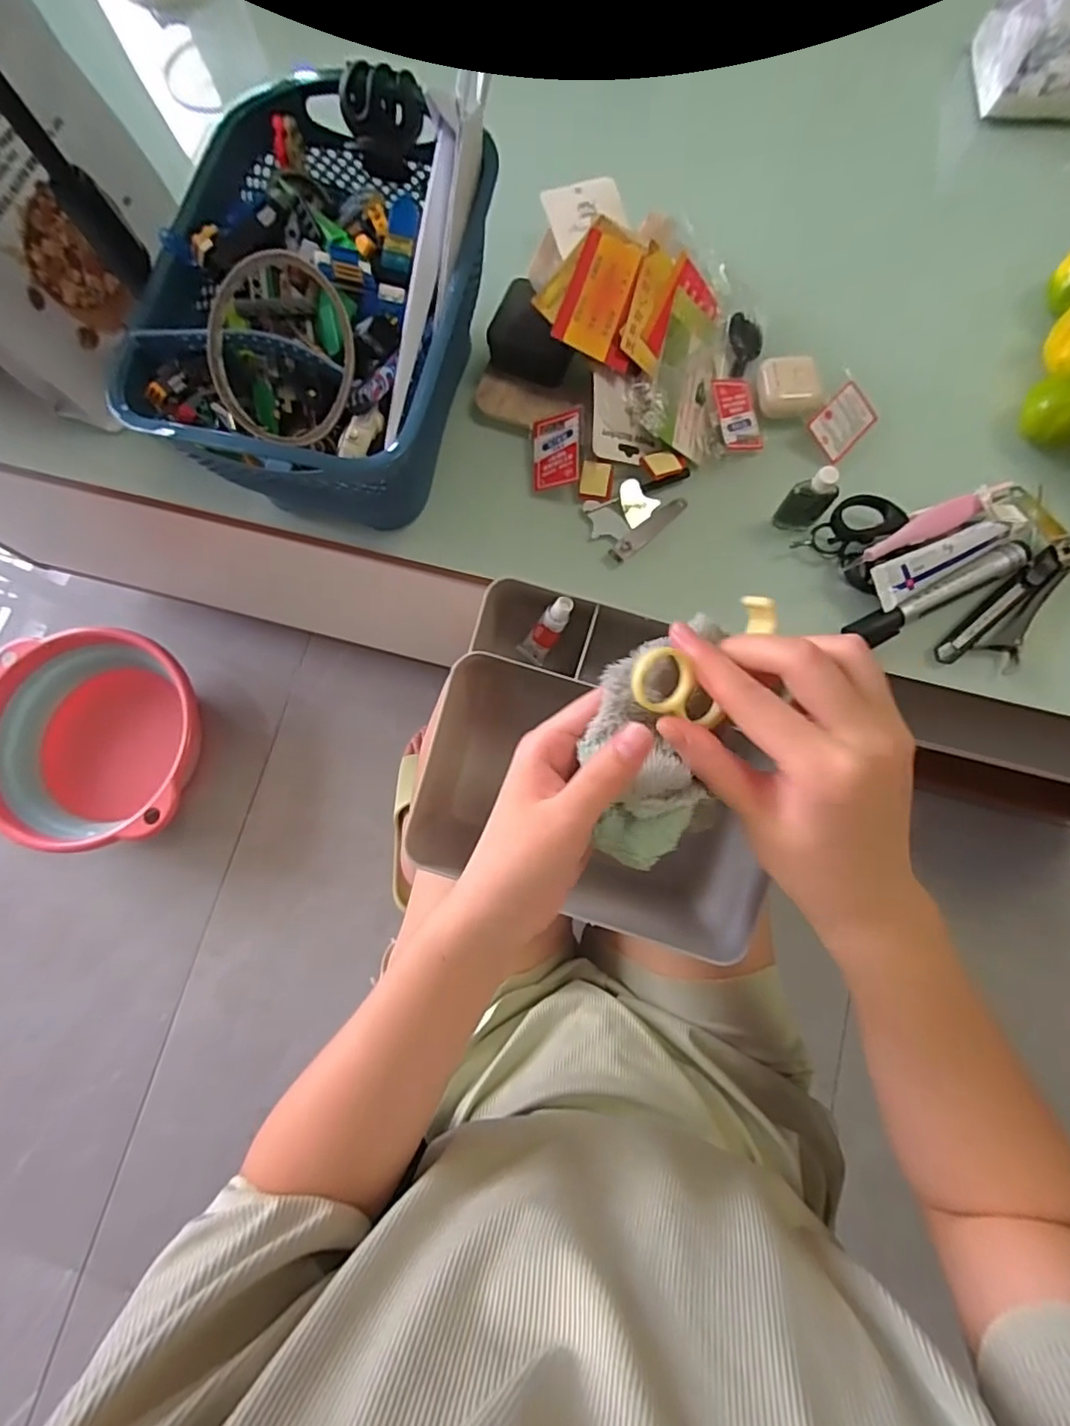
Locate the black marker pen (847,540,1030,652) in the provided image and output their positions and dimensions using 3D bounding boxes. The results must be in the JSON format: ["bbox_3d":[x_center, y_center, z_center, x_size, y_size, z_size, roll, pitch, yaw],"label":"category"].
[{"bbox_3d":[0.266,-0.076,0.385,0.130,0.015,0.019,-26,79,-4],"label":"black marker pen"}]

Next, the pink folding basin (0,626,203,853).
[{"bbox_3d":[-0.549,0.039,0.755,0.255,0.136,0.257,0,78,1],"label":"pink folding basin"}]

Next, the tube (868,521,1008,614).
[{"bbox_3d":[0.264,-0.100,0.378,0.099,0.009,0.028,-24,79,-4],"label":"tube"}]

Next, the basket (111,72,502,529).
[{"bbox_3d":[-0.125,-0.243,0.373,0.168,0.118,0.240,14,79,4],"label":"basket"}]

